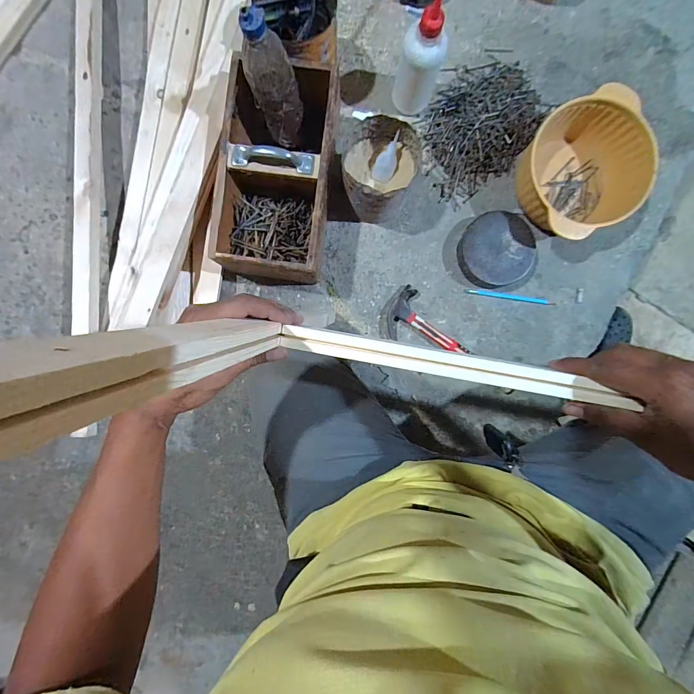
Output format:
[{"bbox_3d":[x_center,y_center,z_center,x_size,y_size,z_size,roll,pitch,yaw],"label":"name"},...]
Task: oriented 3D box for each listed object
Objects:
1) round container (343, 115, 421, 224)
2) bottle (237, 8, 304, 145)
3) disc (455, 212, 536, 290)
[{"bbox_3d":[0.050,-0.302,0.652,0.115,0.138,0.126,0,91,4],"label":"round container"},{"bbox_3d":[-0.113,-0.394,0.567,0.069,0.207,0.065,17,92,3],"label":"bottle"},{"bbox_3d":[0.275,-0.179,0.693,0.127,0.039,0.131,0,91,4],"label":"disc"}]

